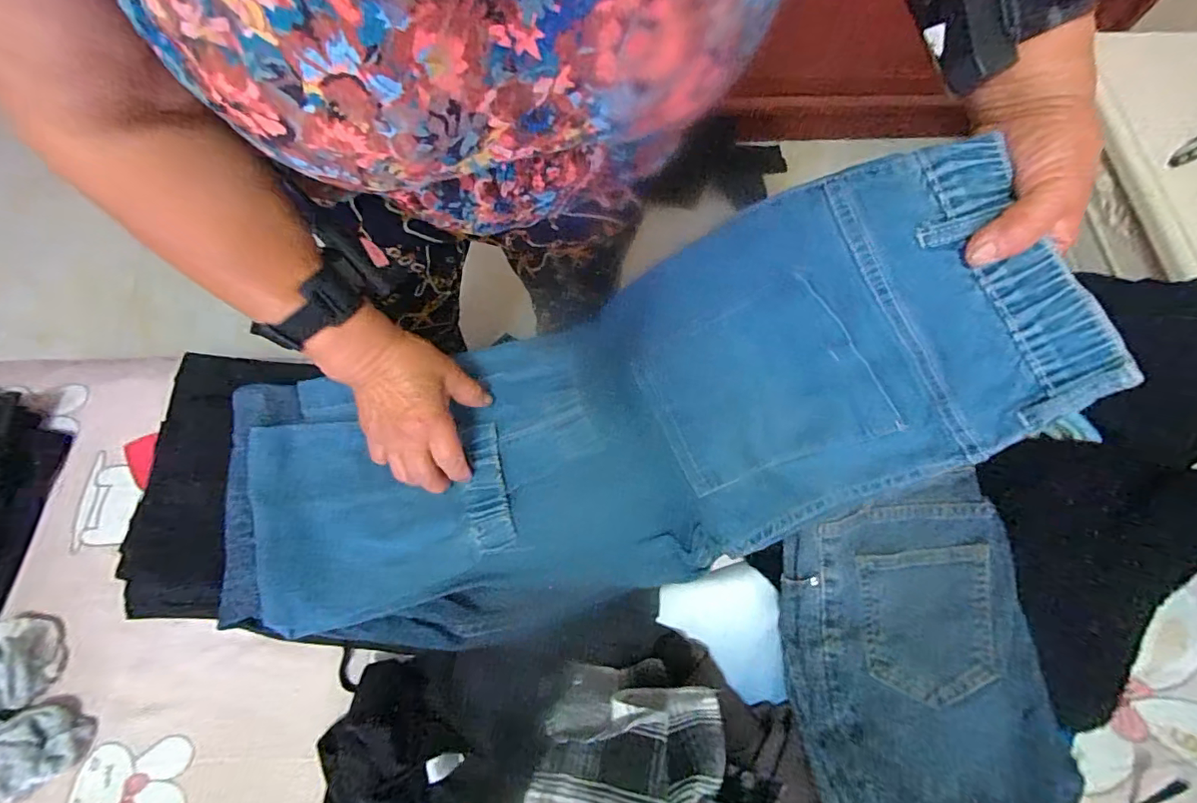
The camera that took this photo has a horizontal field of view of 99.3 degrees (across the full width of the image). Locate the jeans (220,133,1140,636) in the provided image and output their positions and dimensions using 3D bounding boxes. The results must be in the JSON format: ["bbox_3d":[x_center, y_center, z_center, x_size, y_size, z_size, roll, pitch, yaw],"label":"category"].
[{"bbox_3d":[0.000,0.025,0.418,0.637,0.167,0.234,-20,70,12],"label":"jeans"}]

